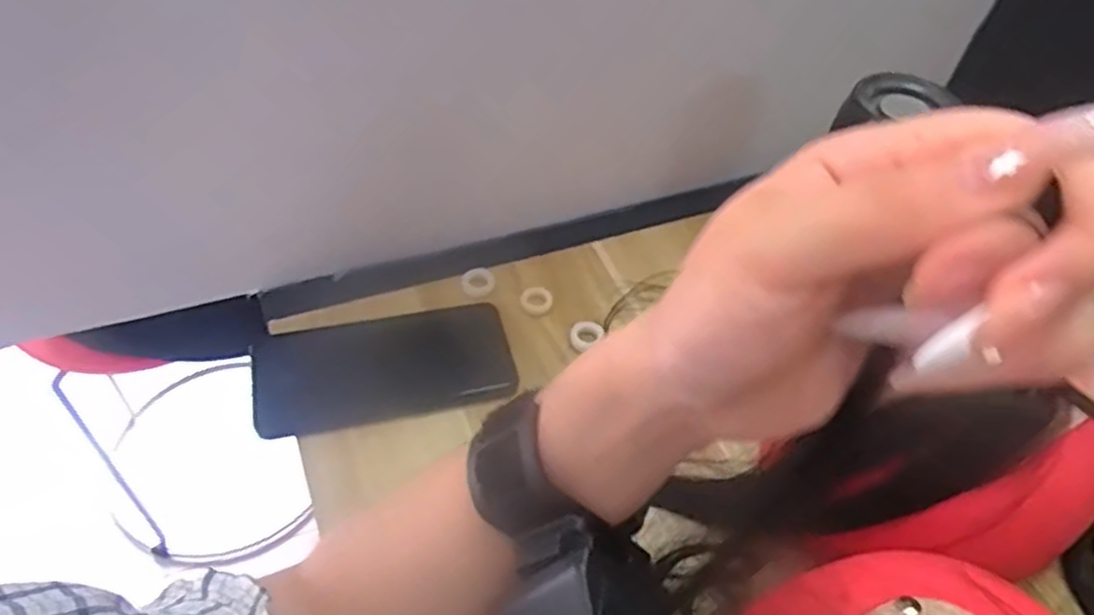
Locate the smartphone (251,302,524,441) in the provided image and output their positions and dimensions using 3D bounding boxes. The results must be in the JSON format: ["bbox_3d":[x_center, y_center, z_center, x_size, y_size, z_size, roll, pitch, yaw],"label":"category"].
[{"bbox_3d":[-0.104,0.036,0.480,0.158,0.011,0.080,-8,51,-13],"label":"smartphone"}]

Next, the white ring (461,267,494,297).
[{"bbox_3d":[-0.049,-0.018,0.534,0.024,0.006,0.026,3,49,-4],"label":"white ring"}]

